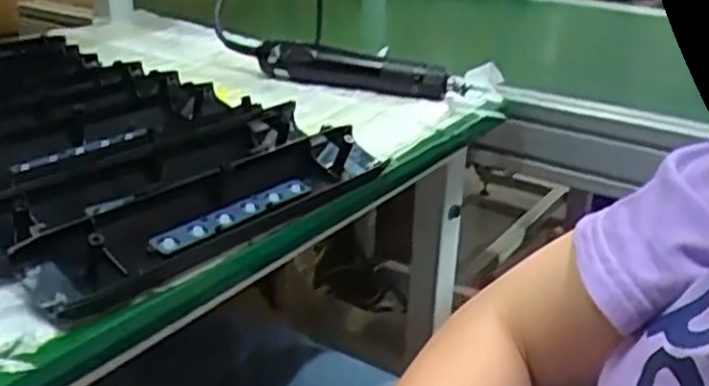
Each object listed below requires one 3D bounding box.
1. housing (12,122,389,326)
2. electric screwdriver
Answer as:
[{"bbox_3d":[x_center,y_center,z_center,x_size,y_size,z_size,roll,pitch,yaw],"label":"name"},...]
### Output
[{"bbox_3d":[-0.081,0.008,0.460,0.055,0.033,0.253,21,30,35],"label":"housing"},{"bbox_3d":[0.001,-0.119,0.709,0.202,0.035,0.041,4,24,4],"label":"electric screwdriver"}]

